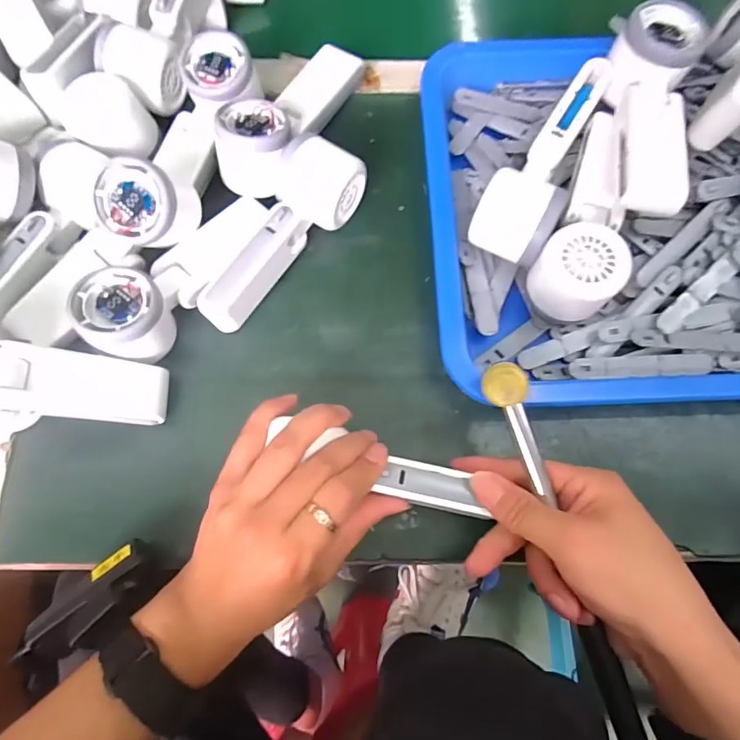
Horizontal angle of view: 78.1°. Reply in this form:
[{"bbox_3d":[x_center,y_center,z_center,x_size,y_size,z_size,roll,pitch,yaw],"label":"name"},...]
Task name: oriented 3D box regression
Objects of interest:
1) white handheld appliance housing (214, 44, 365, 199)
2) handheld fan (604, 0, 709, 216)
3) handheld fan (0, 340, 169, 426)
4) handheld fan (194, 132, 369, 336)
[{"bbox_3d":[-0.065,-0.215,0.381,0.054,0.055,0.160,26,73,8],"label":"white handheld appliance housing"},{"bbox_3d":[0.202,-0.182,0.324,0.051,0.046,0.161,8,72,2],"label":"handheld fan"},{"bbox_3d":[-0.212,0.007,0.280,0.164,0.041,0.047,14,65,-42],"label":"handheld fan"},{"bbox_3d":[-0.069,-0.101,0.347,0.058,0.051,0.165,31,74,9],"label":"handheld fan"}]

